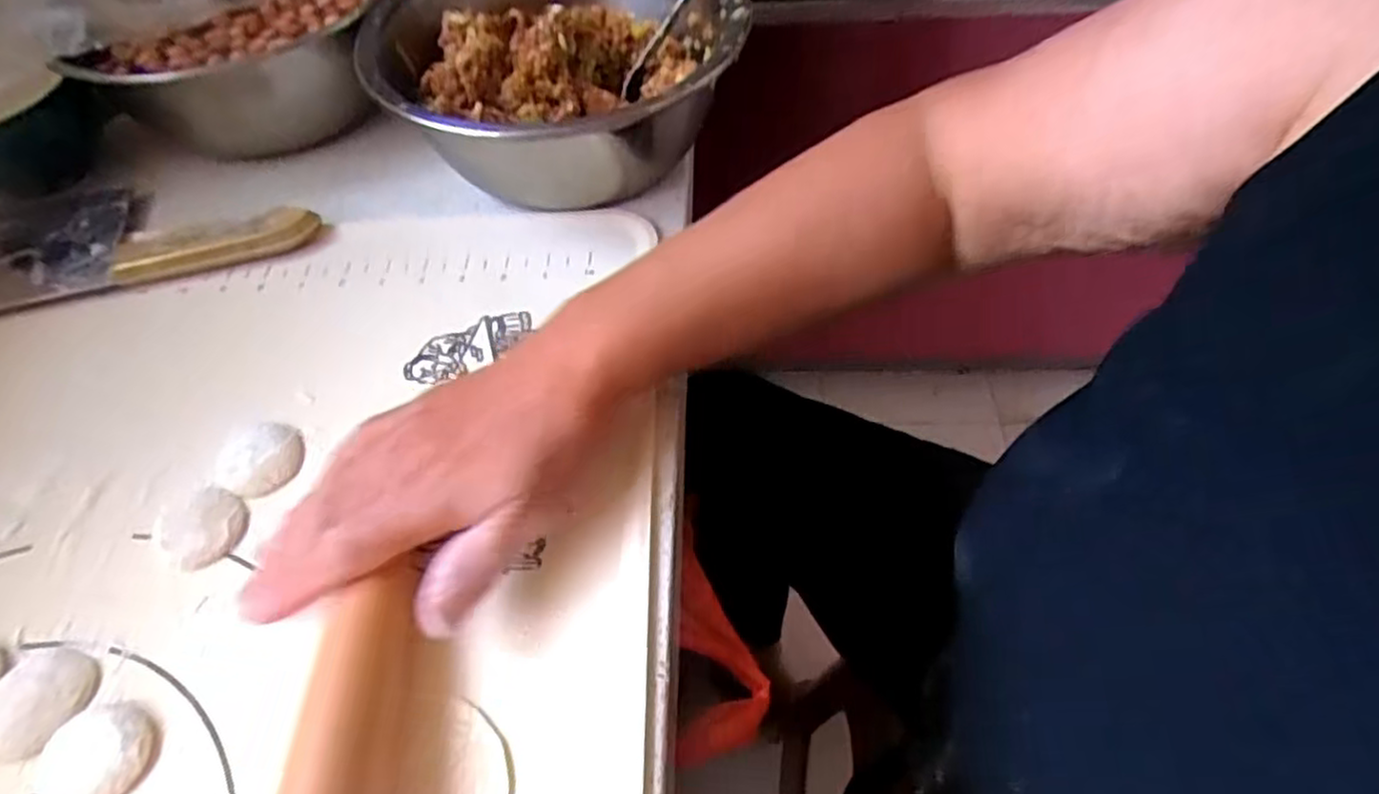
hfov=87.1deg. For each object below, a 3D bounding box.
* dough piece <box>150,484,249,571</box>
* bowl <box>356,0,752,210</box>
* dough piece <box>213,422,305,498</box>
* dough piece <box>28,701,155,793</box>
[{"bbox_3d":[-0.219,0.056,0.320,0.042,0.009,0.036,24,58,19],"label":"dough piece"},{"bbox_3d":[-0.076,-0.203,0.453,0.205,0.087,0.247,-2,54,1],"label":"bowl"},{"bbox_3d":[-0.203,0.028,0.340,0.041,0.008,0.037,8,55,9],"label":"dough piece"},{"bbox_3d":[-0.220,0.132,0.266,0.041,0.007,0.036,-20,55,-12],"label":"dough piece"}]

